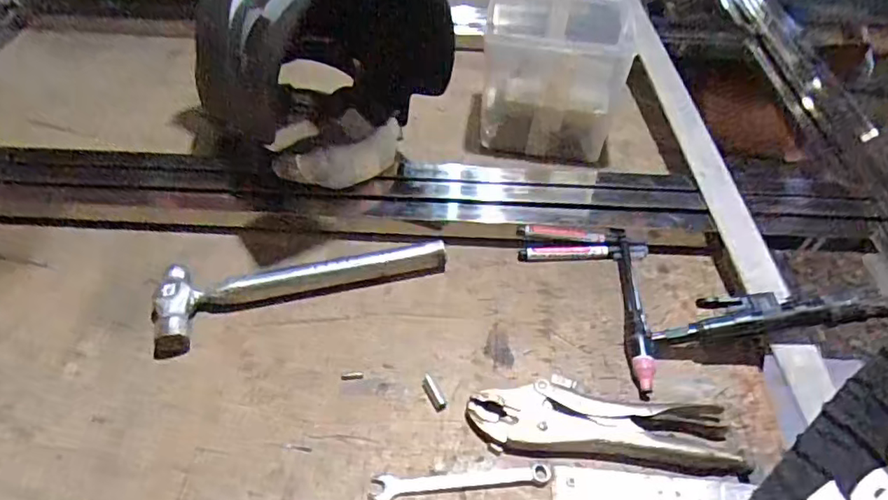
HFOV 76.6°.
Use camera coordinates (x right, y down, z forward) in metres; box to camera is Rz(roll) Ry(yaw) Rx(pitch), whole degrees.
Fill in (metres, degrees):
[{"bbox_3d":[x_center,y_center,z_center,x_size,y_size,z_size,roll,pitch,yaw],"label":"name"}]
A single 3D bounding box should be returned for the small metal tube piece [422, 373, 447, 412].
[{"bbox_3d":[-0.009,0.123,0.485,0.011,0.005,0.034,-22,52,-20],"label":"small metal tube piece"}]

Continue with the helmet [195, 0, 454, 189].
[{"bbox_3d":[-0.137,-0.225,0.591,0.286,0.267,0.218,25,52,19],"label":"helmet"}]

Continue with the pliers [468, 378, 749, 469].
[{"bbox_3d":[0.132,0.143,0.473,0.214,0.015,0.055,6,48,3],"label":"pliers"}]

